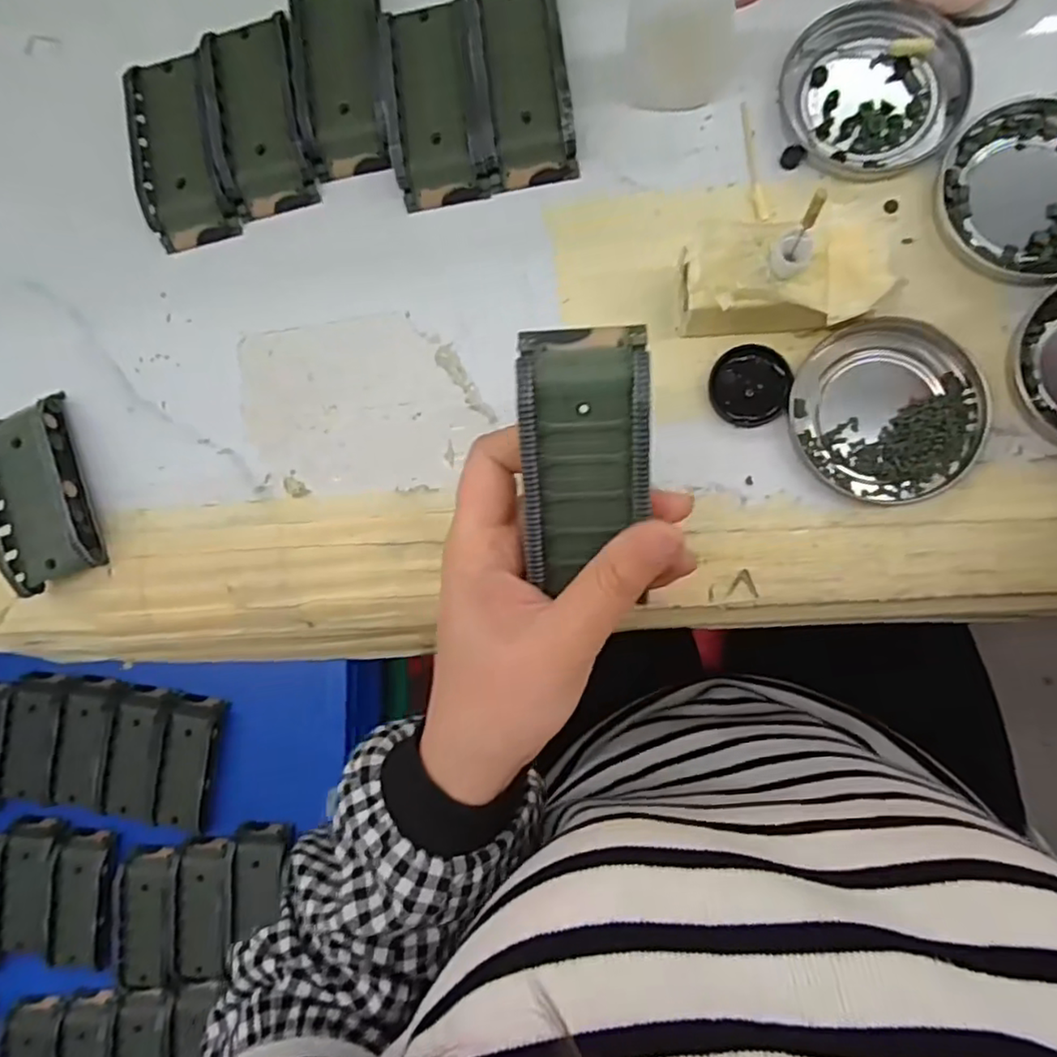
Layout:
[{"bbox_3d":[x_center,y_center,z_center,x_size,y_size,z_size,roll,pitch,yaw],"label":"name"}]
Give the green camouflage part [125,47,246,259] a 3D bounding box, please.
[{"bbox_3d":[-0.176,-0.195,0.321,0.043,0.015,0.096,-12,85,7],"label":"green camouflage part"}]

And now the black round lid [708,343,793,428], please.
[{"bbox_3d":[0.099,-0.064,0.284,0.034,0.007,0.035,0,87,8],"label":"black round lid"}]

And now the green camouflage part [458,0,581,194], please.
[{"bbox_3d":[-0.004,-0.214,0.301,0.044,0.016,0.095,-8,86,7],"label":"green camouflage part"}]

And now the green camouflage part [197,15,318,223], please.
[{"bbox_3d":[-0.135,-0.208,0.316,0.045,0.016,0.094,-10,86,7],"label":"green camouflage part"}]

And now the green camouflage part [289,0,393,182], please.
[{"bbox_3d":[-0.092,-0.224,0.313,0.044,0.015,0.095,-7,86,7],"label":"green camouflage part"}]

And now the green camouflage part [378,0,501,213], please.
[{"bbox_3d":[-0.043,-0.208,0.306,0.049,0.016,0.095,-8,86,7],"label":"green camouflage part"}]

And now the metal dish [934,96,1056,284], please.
[{"bbox_3d":[0.213,-0.145,0.274,0.069,0.010,0.078,-16,85,7],"label":"metal dish"}]

